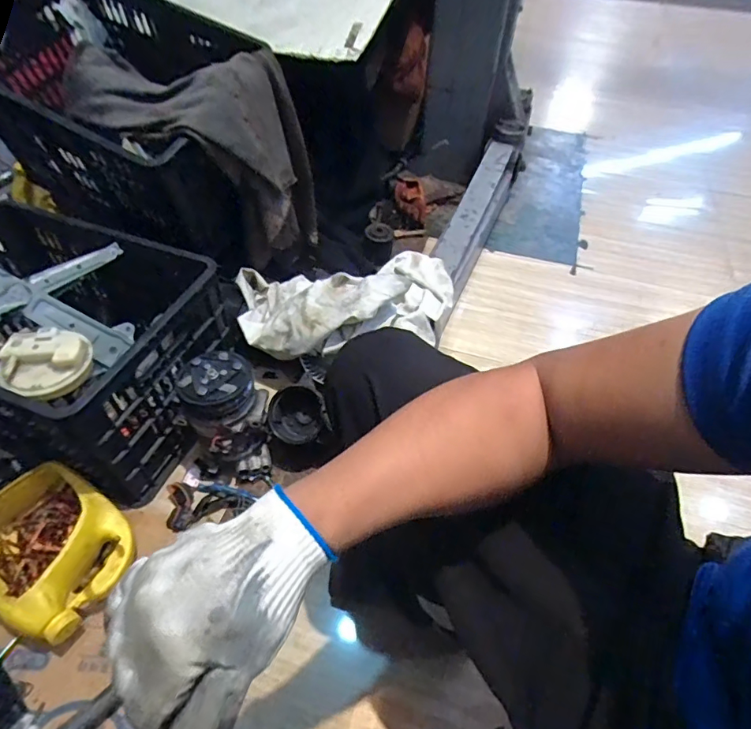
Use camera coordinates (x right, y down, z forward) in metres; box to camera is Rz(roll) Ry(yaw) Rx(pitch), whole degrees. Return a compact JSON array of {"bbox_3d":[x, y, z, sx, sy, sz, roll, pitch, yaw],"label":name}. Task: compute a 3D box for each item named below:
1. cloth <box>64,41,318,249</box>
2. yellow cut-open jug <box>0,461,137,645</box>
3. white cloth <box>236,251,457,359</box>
[{"bbox_3d":[-0.336,-0.378,0.909,0.392,0.342,0.222,4,50,2],"label":"cloth"},{"bbox_3d":[-0.467,0.267,0.697,0.227,0.110,0.176,31,55,22],"label":"yellow cut-open jug"},{"bbox_3d":[-0.048,-0.145,0.922,0.432,0.142,0.268,-4,50,-5],"label":"white cloth"}]

